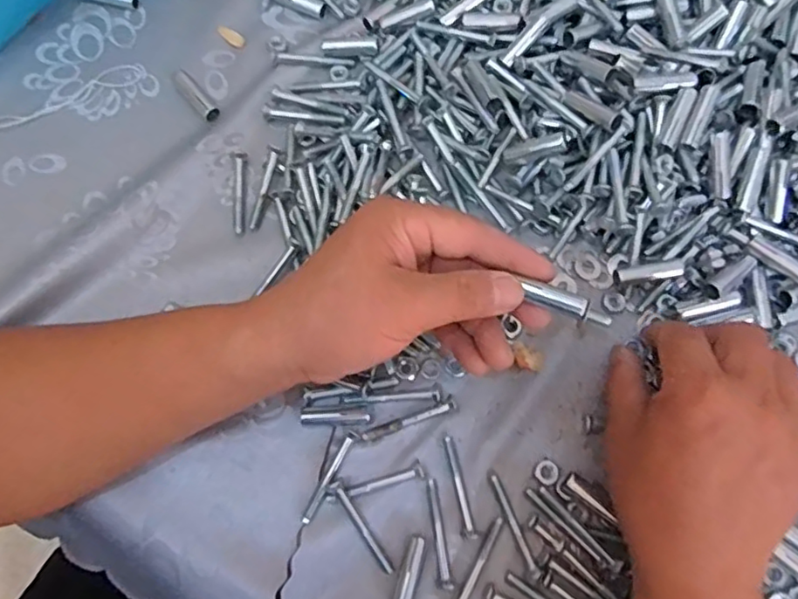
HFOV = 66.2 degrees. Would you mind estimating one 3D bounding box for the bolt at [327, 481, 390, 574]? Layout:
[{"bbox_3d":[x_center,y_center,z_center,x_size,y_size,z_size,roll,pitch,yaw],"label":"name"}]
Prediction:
[{"bbox_3d":[-0.021,0.123,0.329,0.007,0.012,0.055,-34,76,-10],"label":"bolt"}]

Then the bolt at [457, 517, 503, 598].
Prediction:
[{"bbox_3d":[0.043,0.144,0.328,0.008,0.005,0.055,29,75,8],"label":"bolt"}]

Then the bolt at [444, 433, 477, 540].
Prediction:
[{"bbox_3d":[0.034,0.104,0.341,0.007,0.006,0.056,-10,73,-3],"label":"bolt"}]

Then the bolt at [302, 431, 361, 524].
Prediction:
[{"bbox_3d":[-0.039,0.099,0.341,0.006,0.004,0.055,29,75,8],"label":"bolt"}]

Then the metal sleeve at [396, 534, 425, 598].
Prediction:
[{"bbox_3d":[0.006,0.146,0.325,0.008,0.006,0.040,14,73,4],"label":"metal sleeve"}]

